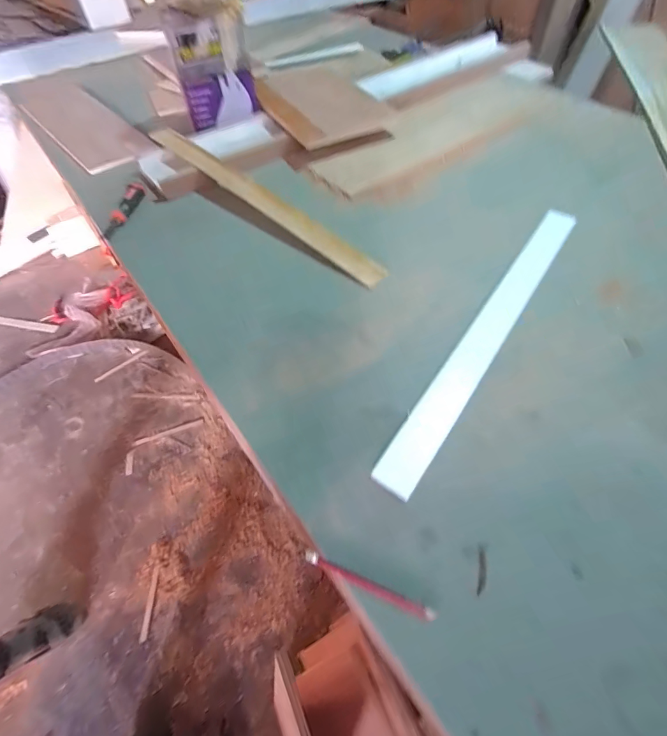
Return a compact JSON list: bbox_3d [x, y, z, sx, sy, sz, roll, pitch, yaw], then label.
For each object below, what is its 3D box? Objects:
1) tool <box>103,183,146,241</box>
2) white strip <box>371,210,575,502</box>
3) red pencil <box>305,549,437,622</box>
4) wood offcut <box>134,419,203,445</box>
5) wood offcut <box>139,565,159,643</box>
[{"bbox_3d":[-0.412,-0.313,0.765,0.029,0.022,0.153,4,56,5],"label":"tool"},{"bbox_3d":[0.246,-0.074,0.586,0.052,0.014,0.624,33,62,16],"label":"white strip"},{"bbox_3d":[0.034,0.217,0.388,0.136,0.008,0.012,19,58,14],"label":"red pencil"},{"bbox_3d":[-0.578,0.227,1.374,0.237,0.004,0.021,-20,57,-9],"label":"wood offcut"},{"bbox_3d":[-0.515,0.655,1.085,0.018,0.005,0.184,-4,56,2],"label":"wood offcut"}]

